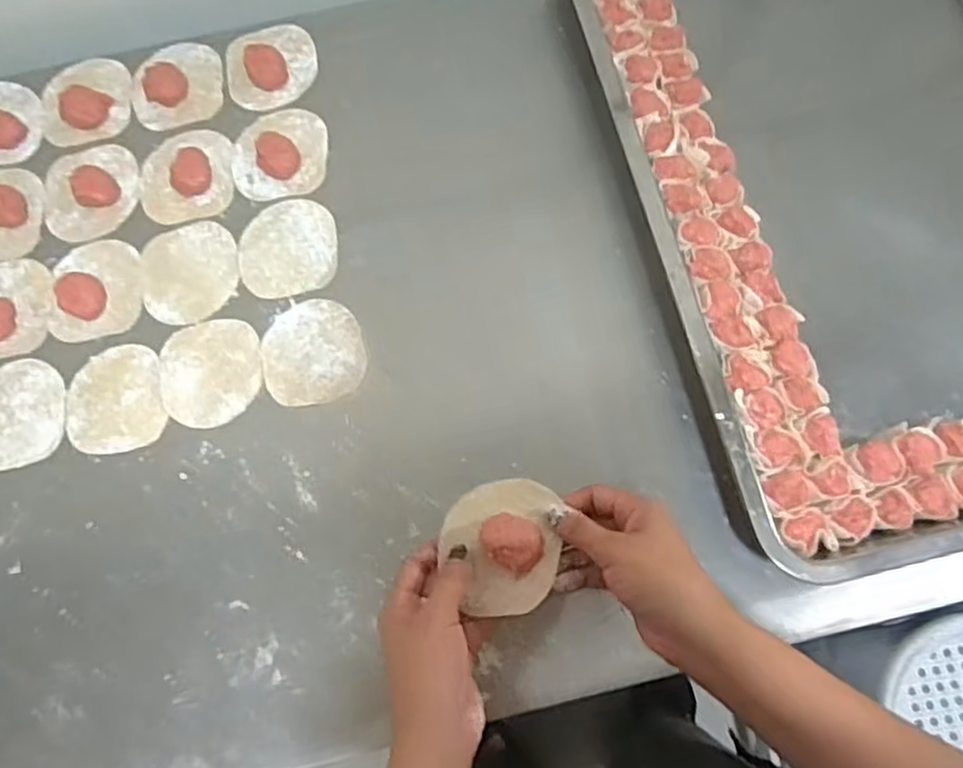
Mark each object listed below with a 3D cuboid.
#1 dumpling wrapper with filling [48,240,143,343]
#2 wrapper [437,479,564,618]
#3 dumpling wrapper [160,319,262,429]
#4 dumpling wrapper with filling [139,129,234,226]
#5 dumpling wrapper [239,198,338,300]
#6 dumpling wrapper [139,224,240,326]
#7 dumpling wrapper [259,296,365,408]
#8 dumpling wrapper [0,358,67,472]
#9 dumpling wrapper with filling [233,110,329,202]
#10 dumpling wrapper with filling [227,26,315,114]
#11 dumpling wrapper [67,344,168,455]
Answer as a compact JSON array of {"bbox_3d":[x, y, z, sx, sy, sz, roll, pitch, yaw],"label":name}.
[{"bbox_3d":[-0.305,-0.076,0.568,0.070,0.009,0.083,-5,73,-1],"label":"dumpling wrapper with filling"},{"bbox_3d":[0.012,0.102,0.455,0.072,0.032,0.082,-4,73,-1],"label":"wrapper"},{"bbox_3d":[-0.207,-0.009,0.551,0.075,0.004,0.083,-9,73,-2],"label":"dumpling wrapper"},{"bbox_3d":[-0.248,-0.178,0.601,0.077,0.012,0.086,-12,73,-3],"label":"dumpling wrapper with filling"},{"bbox_3d":[-0.157,-0.111,0.585,0.078,0.004,0.085,-13,73,-4],"label":"dumpling wrapper"},{"bbox_3d":[-0.235,-0.090,0.581,0.075,0.004,0.085,-11,73,-3],"label":"dumpling wrapper"},{"bbox_3d":[-0.130,-0.026,0.554,0.075,0.004,0.082,-10,73,-2],"label":"dumpling wrapper"},{"bbox_3d":[-0.356,0.023,0.548,0.078,0.004,0.083,0,73,1],"label":"dumpling wrapper"},{"bbox_3d":[-0.171,-0.196,0.605,0.076,0.014,0.084,1,73,1],"label":"dumpling wrapper with filling"},{"bbox_3d":[-0.185,-0.281,0.631,0.081,0.009,0.077,0,73,1],"label":"dumpling wrapper with filling"},{"bbox_3d":[-0.278,0.011,0.545,0.073,0.004,0.082,-11,73,-3],"label":"dumpling wrapper"}]

